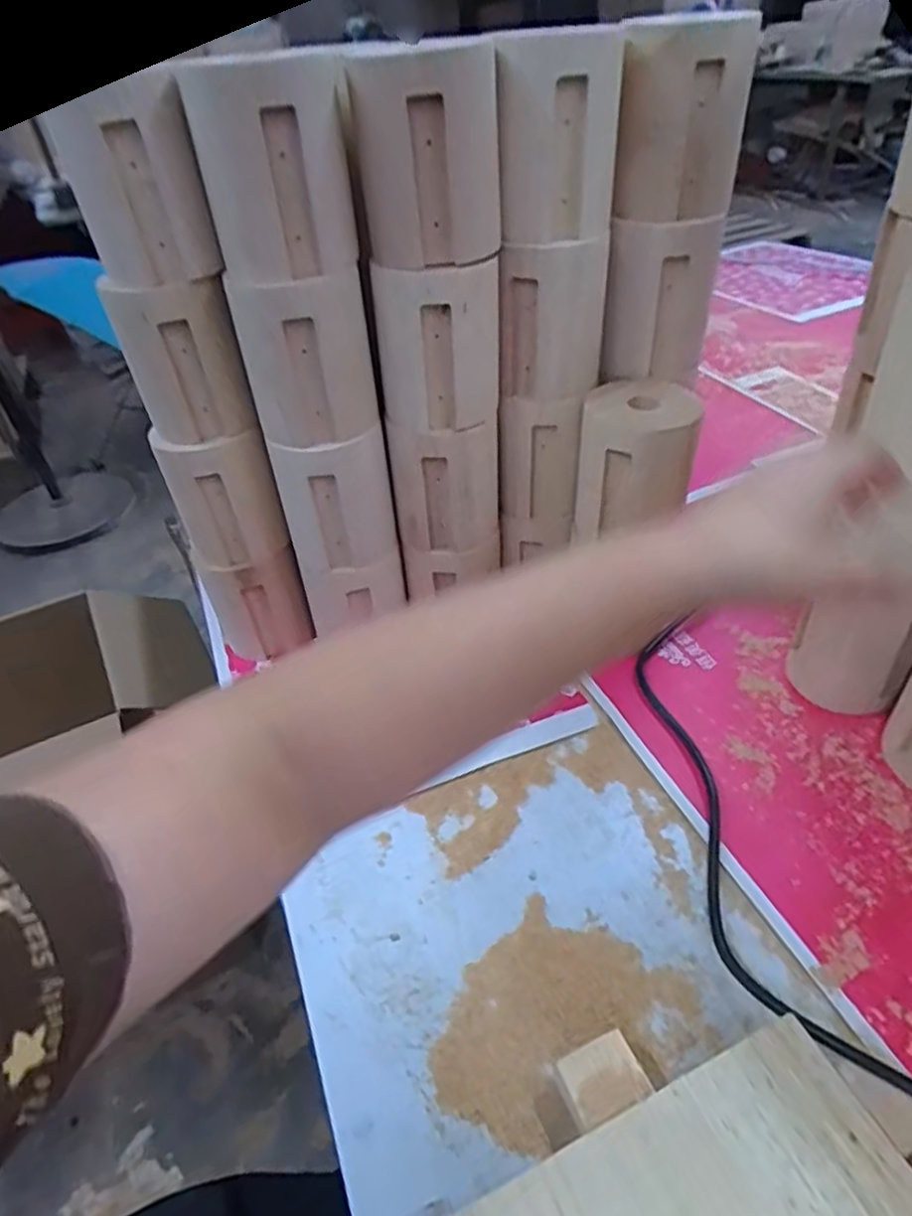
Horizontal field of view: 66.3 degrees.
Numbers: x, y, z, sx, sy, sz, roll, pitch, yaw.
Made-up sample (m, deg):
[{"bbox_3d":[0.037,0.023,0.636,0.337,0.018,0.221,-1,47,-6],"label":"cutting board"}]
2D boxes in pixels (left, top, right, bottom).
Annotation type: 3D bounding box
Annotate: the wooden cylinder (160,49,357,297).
[{"bbox_3d":[-0.096,-0.236,0.382,0.081,0.103,0.088,-10,41,-5],"label":"wooden cylinder"}]

